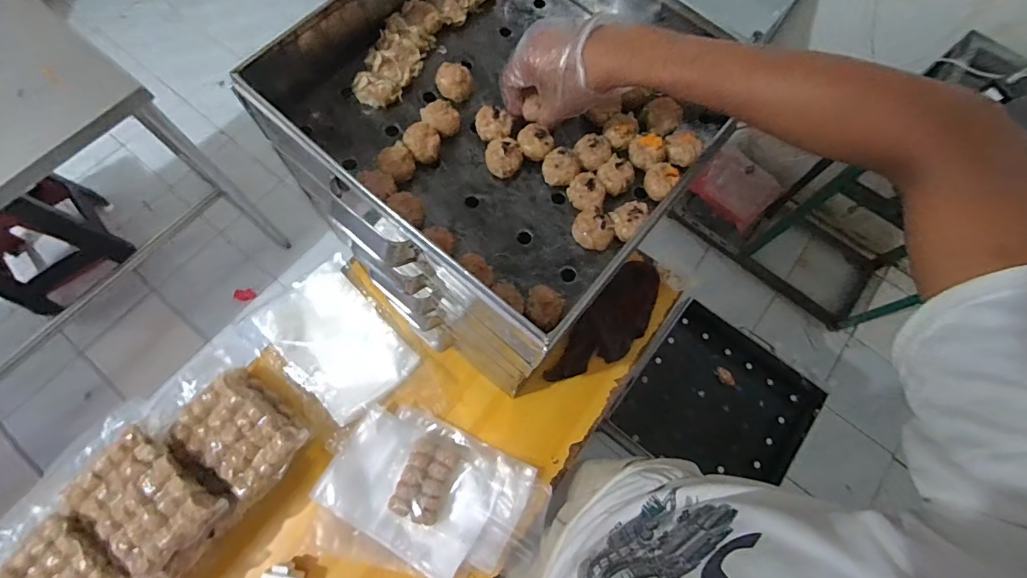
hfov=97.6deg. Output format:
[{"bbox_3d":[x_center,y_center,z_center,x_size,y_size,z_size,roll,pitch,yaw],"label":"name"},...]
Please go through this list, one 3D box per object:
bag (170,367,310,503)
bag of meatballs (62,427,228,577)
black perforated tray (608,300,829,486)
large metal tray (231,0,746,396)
[{"bbox_3d":[-0.438,0.238,0.740,0.186,0.076,0.125,35,73,9],"label":"bag"},{"bbox_3d":[-0.529,0.307,0.649,0.188,0.048,0.131,37,73,10],"label":"bag of meatballs"},{"bbox_3d":[0.519,0.293,1.122,0.415,0.060,0.390,36,73,9],"label":"black perforated tray"},{"bbox_3d":[-0.015,-0.199,0.506,0.426,0.110,0.441,-42,78,-15],"label":"large metal tray"}]

